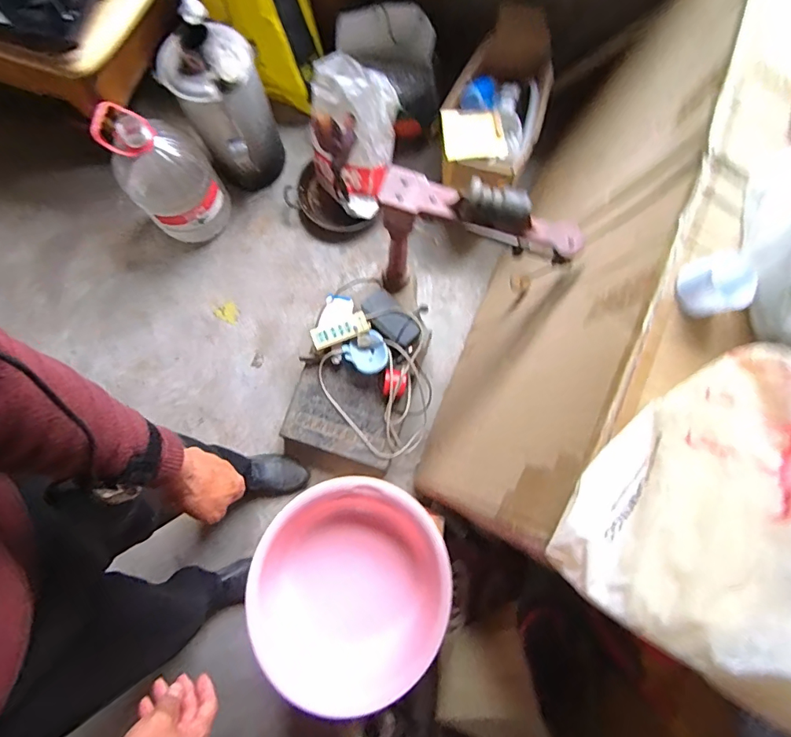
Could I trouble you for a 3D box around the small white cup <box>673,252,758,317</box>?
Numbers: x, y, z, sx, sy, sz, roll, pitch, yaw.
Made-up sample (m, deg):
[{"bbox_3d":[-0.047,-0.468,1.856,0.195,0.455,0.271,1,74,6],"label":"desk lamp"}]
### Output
[{"bbox_3d":[0.405,-0.105,0.582,0.070,0.047,0.071,0,79,0],"label":"small white cup"}]

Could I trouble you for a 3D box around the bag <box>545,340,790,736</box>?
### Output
[{"bbox_3d":[0.353,0.150,0.434,0.305,0.052,0.302,37,91,40],"label":"bag"}]

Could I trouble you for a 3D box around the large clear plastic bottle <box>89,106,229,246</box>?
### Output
[{"bbox_3d":[-0.606,-0.511,1.220,0.219,0.402,0.218,-40,82,-7],"label":"large clear plastic bottle"}]

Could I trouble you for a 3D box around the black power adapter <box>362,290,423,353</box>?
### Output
[{"bbox_3d":[-0.010,-0.124,1.210,0.091,0.028,0.172,-44,82,-8],"label":"black power adapter"}]

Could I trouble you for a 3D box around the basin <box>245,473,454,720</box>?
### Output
[{"bbox_3d":[-0.087,0.414,0.868,0.390,0.119,0.366,0,79,0],"label":"basin"}]

